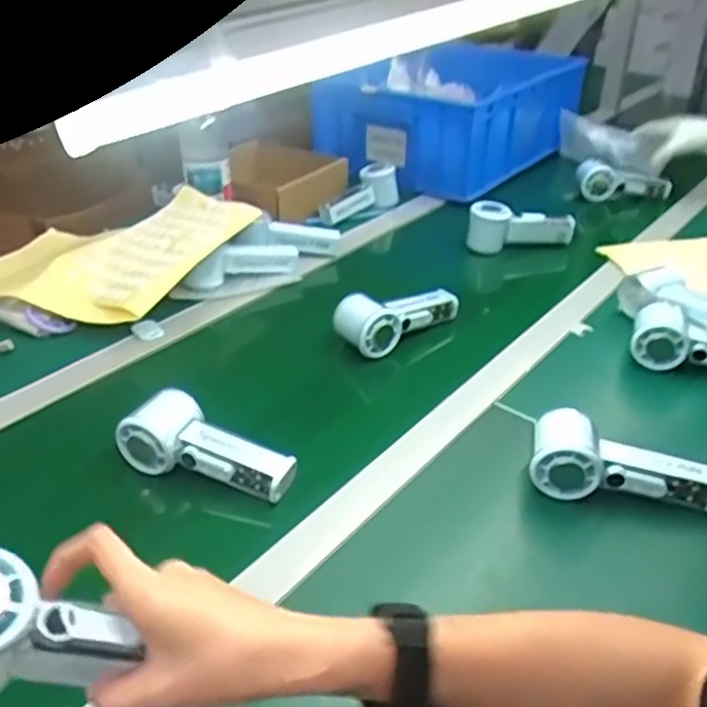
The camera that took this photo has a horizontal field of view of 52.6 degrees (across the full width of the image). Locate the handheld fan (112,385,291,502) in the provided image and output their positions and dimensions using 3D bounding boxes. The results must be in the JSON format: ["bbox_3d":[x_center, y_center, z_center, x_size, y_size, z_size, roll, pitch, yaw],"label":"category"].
[{"bbox_3d":[-0.126,0.078,0.618,0.155,0.052,0.059,12,34,17],"label":"handheld fan"}]

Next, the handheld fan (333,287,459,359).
[{"bbox_3d":[0.052,-0.050,0.825,0.154,0.056,0.059,-27,42,-36],"label":"handheld fan"}]

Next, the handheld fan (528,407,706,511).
[{"bbox_3d":[0.224,0.092,0.588,0.153,0.051,0.055,13,34,18],"label":"handheld fan"}]

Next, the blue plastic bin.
[{"bbox_3d":[0.187,-0.480,1.397,0.351,0.146,0.493,21,38,29],"label":"blue plastic bin"}]

